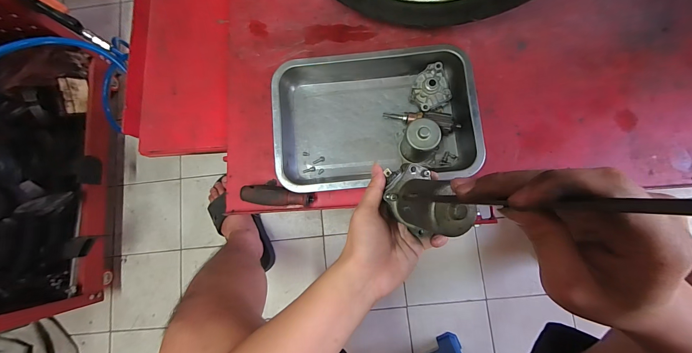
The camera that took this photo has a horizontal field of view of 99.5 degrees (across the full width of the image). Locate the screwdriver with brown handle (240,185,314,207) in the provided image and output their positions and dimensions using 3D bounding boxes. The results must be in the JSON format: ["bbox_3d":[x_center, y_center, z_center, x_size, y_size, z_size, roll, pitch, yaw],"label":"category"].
[{"bbox_3d":[-0.108,0.032,0.465,0.109,0.030,0.029,5,82,4],"label":"screwdriver with brown handle"}]

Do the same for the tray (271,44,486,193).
[{"bbox_3d":[0.045,-0.092,0.470,0.313,0.051,0.217,-6,81,3],"label":"tray"}]

